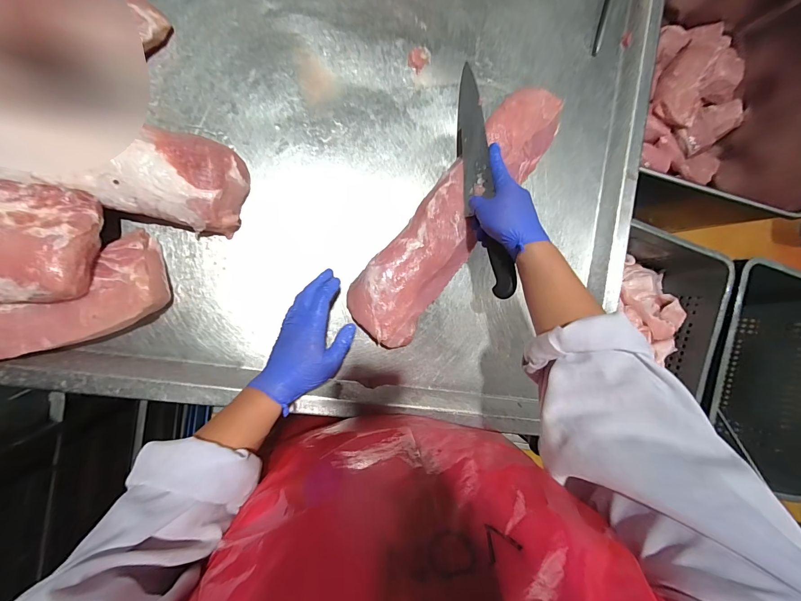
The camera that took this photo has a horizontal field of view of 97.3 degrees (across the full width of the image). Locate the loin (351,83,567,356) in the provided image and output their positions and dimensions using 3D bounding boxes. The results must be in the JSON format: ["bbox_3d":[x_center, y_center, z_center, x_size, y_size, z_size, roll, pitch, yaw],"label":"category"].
[{"bbox_3d":[0.083,-0.133,0.523,0.109,0.059,0.435,37,85,-10],"label":"loin"}]

